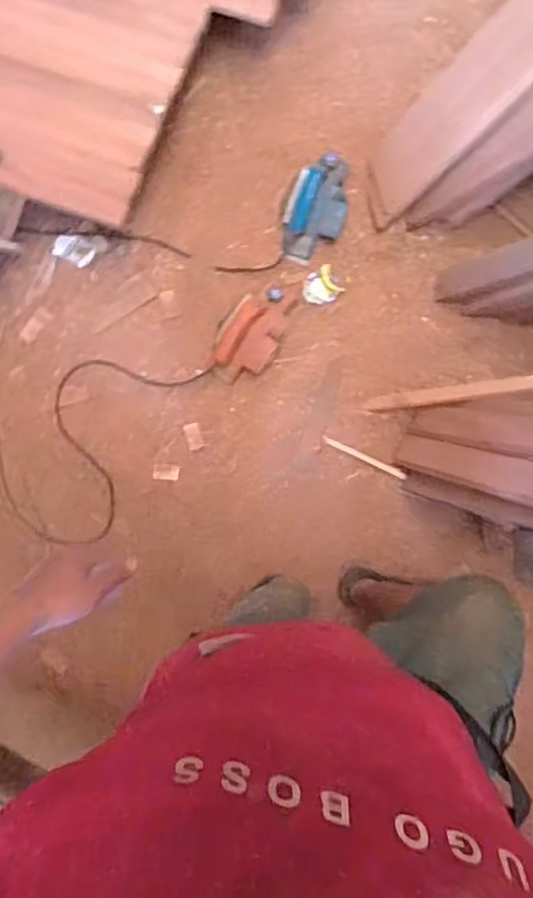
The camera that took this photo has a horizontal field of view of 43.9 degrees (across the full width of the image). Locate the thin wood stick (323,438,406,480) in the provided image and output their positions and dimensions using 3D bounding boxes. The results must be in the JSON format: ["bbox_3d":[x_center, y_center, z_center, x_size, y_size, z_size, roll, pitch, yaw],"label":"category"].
[{"bbox_3d":[0.225,0.021,1.517,0.200,0.015,0.014,26,85,8],"label":"thin wood stick"}]

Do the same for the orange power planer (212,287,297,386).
[{"bbox_3d":[-0.022,-0.268,1.527,0.122,0.114,0.250,33,86,8],"label":"orange power planer"}]

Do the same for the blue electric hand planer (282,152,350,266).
[{"bbox_3d":[0.117,-0.585,1.570,0.147,0.125,0.267,8,83,5],"label":"blue electric hand planer"}]

